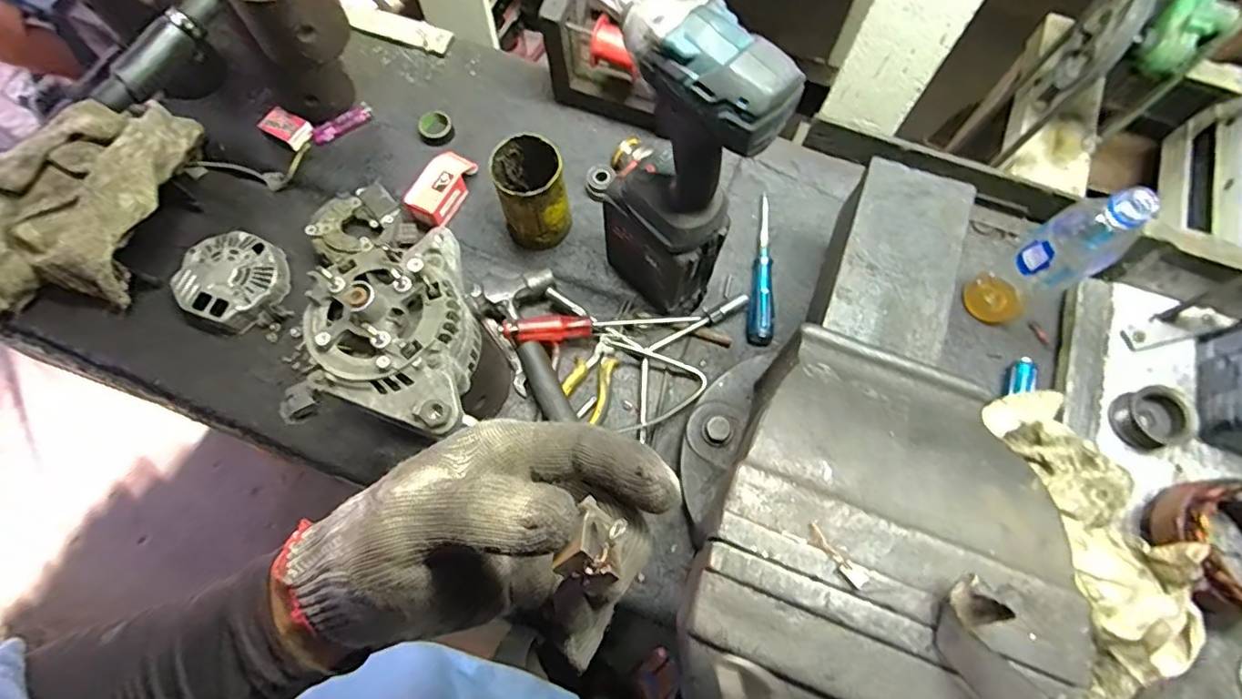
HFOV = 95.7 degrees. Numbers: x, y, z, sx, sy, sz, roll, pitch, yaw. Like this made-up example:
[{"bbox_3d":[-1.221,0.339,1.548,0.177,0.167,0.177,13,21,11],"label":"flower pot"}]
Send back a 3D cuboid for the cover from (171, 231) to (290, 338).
[{"bbox_3d":[-0.442,-0.079,0.647,0.108,0.037,0.108,21,72,7],"label":"cover"}]

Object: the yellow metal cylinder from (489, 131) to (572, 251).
[{"bbox_3d":[-0.097,-0.172,0.623,0.068,0.106,0.081,-15,71,-6],"label":"yellow metal cylinder"}]

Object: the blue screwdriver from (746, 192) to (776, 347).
[{"bbox_3d":[0.164,-0.094,0.650,0.028,0.026,0.191,7,70,2],"label":"blue screwdriver"}]

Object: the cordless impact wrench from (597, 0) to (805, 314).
[{"bbox_3d":[0.038,-0.156,0.507,0.087,0.334,0.171,-30,73,-11],"label":"cordless impact wrench"}]

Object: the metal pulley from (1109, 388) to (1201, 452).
[{"bbox_3d":[0.530,0.068,0.556,0.063,0.041,0.059,-8,71,-3],"label":"metal pulley"}]

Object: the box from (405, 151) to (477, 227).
[{"bbox_3d":[-0.212,-0.191,0.664,0.045,0.038,0.094,22,72,7],"label":"box"}]

